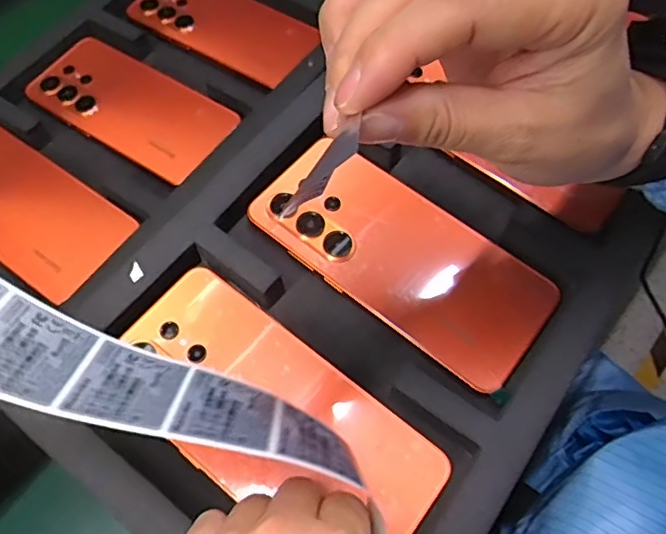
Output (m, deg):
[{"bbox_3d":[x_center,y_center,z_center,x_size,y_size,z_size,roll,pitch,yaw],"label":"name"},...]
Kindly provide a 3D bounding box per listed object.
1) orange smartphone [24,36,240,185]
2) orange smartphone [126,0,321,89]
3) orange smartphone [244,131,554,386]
[{"bbox_3d":[-0.157,-0.129,0.444,0.167,0.009,0.079,30,67,15],"label":"orange smartphone"},{"bbox_3d":[-0.096,-0.210,0.489,0.166,0.008,0.079,34,68,17],"label":"orange smartphone"},{"bbox_3d":[0.038,-0.007,0.319,0.165,0.014,0.077,35,68,17],"label":"orange smartphone"}]

